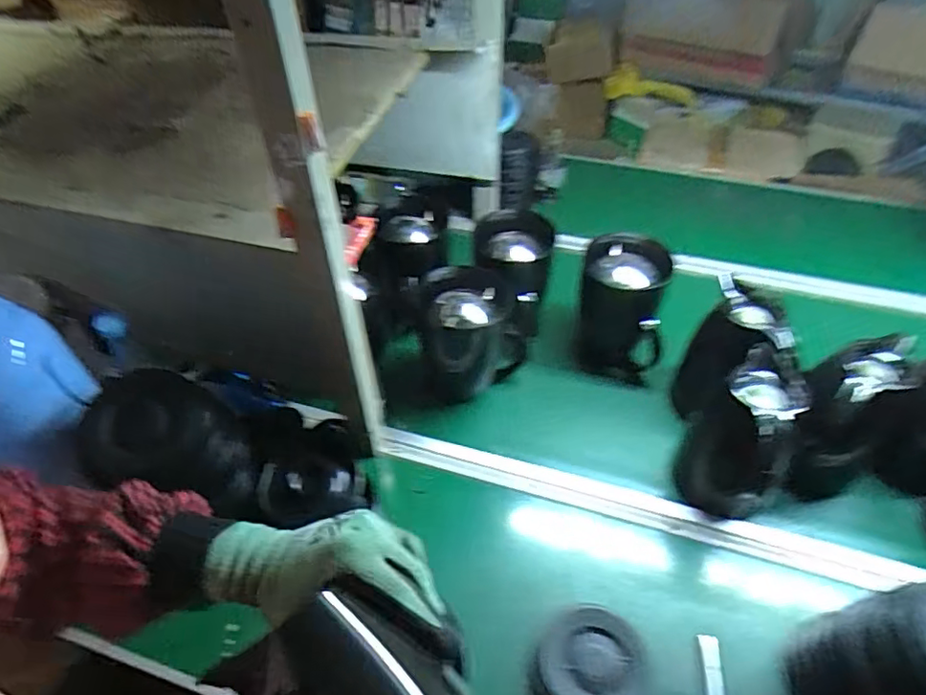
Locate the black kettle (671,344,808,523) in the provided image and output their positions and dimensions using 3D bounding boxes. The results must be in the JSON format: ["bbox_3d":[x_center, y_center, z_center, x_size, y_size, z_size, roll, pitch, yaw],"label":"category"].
[{"bbox_3d":[0.339,0.107,0.689,0.115,0.199,0.116,-1,46,1],"label":"black kettle"}]

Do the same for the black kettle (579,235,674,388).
[{"bbox_3d":[0.238,-0.058,0.872,0.125,0.177,0.127,6,46,8],"label":"black kettle"}]

